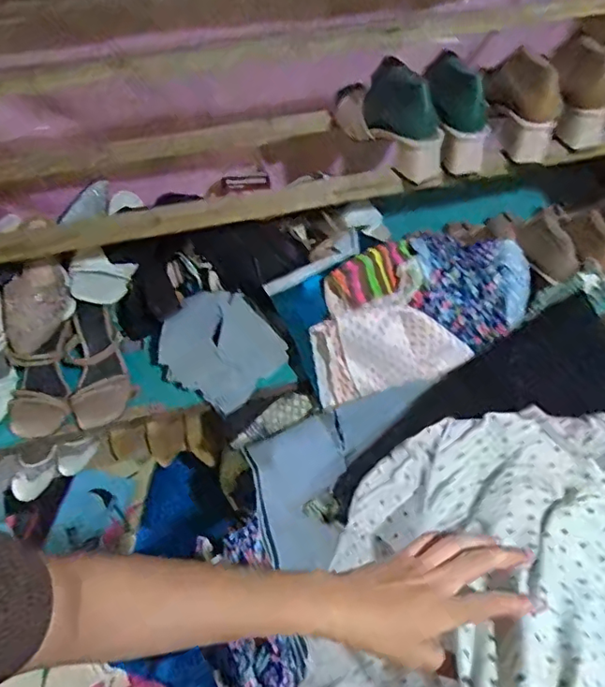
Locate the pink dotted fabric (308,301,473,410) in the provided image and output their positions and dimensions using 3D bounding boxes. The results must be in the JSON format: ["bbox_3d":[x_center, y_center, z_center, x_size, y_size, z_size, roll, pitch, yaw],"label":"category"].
[{"bbox_3d":[0.124,0.009,0.792,0.221,0.142,0.034,-18,30,2],"label":"pink dotted fabric"}]

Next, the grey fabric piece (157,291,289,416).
[{"bbox_3d":[-0.137,0.007,0.866,0.166,0.076,0.177,-34,61,-24],"label":"grey fabric piece"}]

